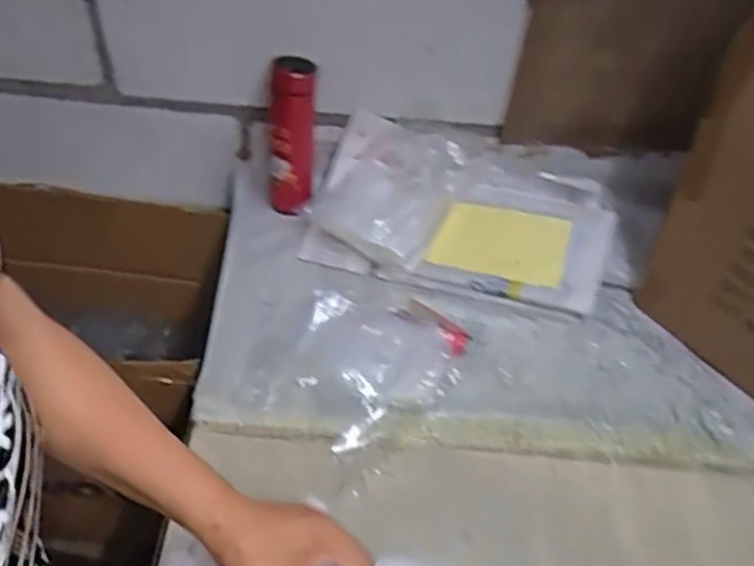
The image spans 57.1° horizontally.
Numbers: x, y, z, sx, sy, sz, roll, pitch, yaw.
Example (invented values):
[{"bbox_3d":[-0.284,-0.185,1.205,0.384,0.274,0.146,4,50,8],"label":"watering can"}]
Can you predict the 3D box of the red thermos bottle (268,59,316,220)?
[{"bbox_3d":[-0.118,-0.193,0.952,0.065,0.219,0.055,3,42,-5],"label":"red thermos bottle"}]

